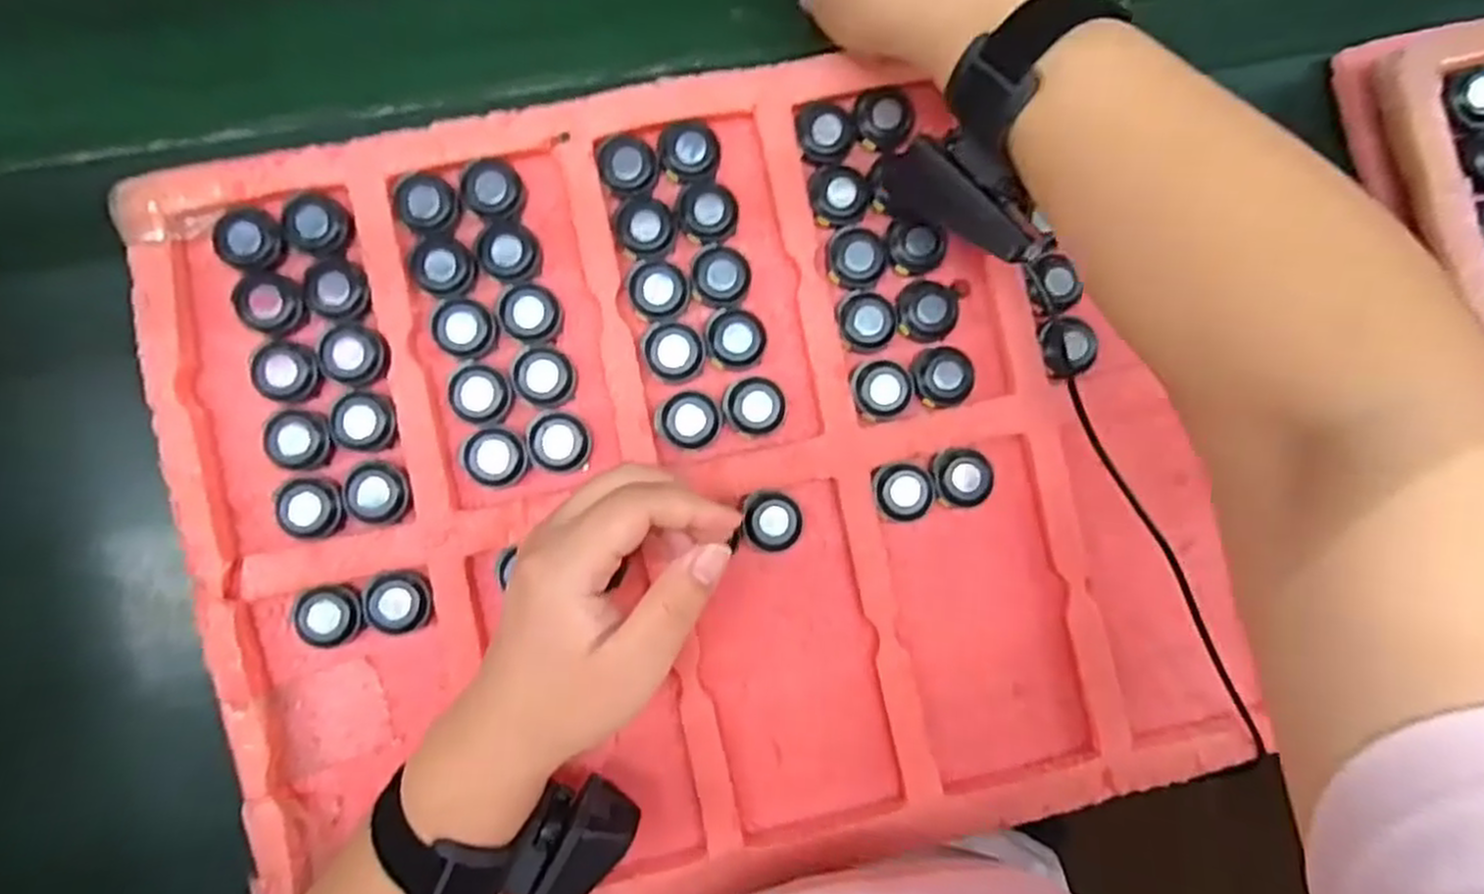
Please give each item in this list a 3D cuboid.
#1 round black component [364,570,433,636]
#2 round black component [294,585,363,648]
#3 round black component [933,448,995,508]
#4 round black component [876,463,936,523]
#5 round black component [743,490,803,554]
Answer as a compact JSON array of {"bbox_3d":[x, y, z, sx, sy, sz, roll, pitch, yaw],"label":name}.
[{"bbox_3d":[-0.158,0.072,0.358,0.028,0.006,0.030,0,85,-4],"label":"round black component"},{"bbox_3d":[-0.187,0.077,0.356,0.028,0.014,0.027,0,85,-4],"label":"round black component"},{"bbox_3d":[0.107,0.015,0.382,0.029,0.014,0.027,0,85,-4],"label":"round black component"},{"bbox_3d":[0.079,0.022,0.383,0.028,0.013,0.028,0,85,-4],"label":"round black component"},{"bbox_3d":[0.015,0.036,0.375,0.027,0.012,0.029,0,85,-4],"label":"round black component"}]

